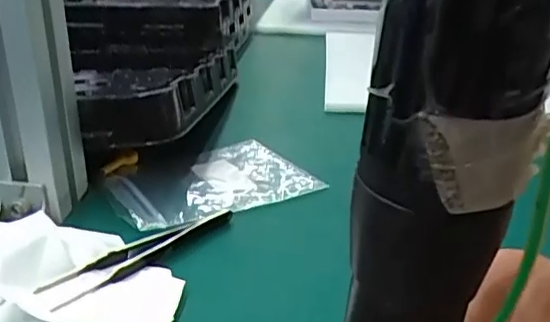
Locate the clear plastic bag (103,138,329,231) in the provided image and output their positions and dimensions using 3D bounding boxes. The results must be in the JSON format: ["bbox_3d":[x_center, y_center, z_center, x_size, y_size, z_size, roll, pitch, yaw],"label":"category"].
[{"bbox_3d":[-0.047,0.011,0.393,0.130,0.008,0.096,-17,29,-35],"label":"clear plastic bag"}]

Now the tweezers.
[{"bbox_3d":[-0.066,0.046,0.308,0.017,0.008,0.114,20,30,37],"label":"tweezers"}]

